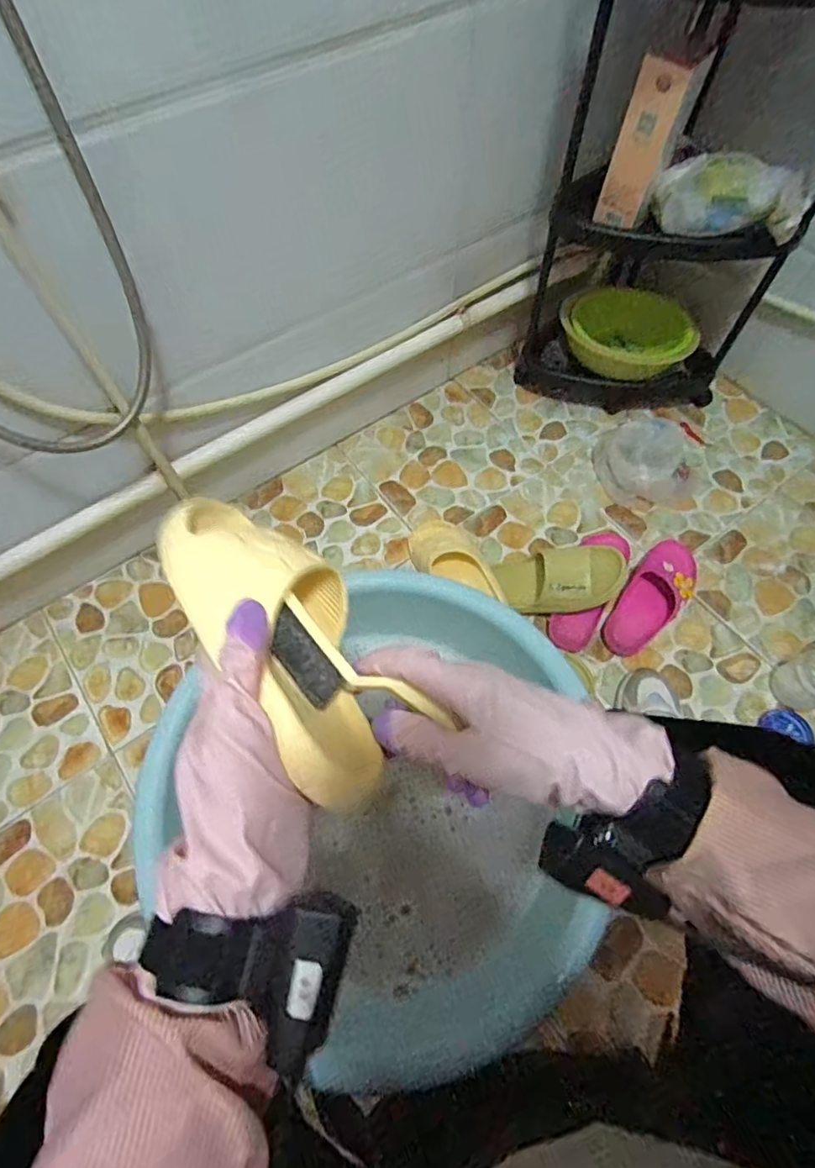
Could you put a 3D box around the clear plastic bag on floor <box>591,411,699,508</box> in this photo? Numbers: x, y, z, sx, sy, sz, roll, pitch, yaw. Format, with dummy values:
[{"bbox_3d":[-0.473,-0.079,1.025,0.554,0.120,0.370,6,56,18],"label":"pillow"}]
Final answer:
[{"bbox_3d":[0.472,-0.245,1.048,0.205,0.093,0.170,3,63,5],"label":"clear plastic bag on floor"}]

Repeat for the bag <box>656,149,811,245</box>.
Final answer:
[{"bbox_3d":[0.462,-0.556,0.787,0.205,0.097,0.071,26,66,13],"label":"bag"}]

